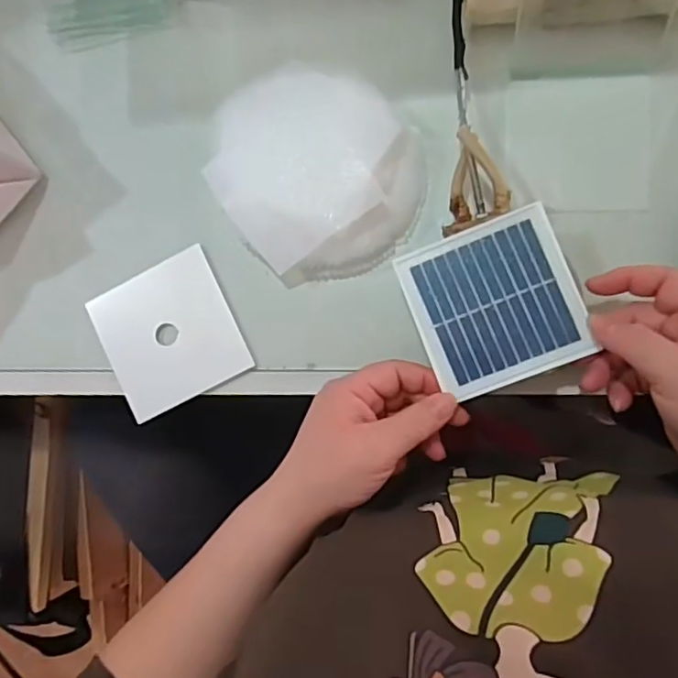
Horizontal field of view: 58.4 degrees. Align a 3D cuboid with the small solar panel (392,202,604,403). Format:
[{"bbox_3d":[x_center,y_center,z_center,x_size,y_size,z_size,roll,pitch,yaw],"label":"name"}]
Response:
[{"bbox_3d":[0.094,-0.021,0.364,0.094,0.005,0.094,-22,84,6],"label":"small solar panel"}]

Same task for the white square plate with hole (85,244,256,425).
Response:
[{"bbox_3d":[-0.122,-0.003,0.434,0.094,0.005,0.097,-26,83,6],"label":"white square plate with hole"}]

